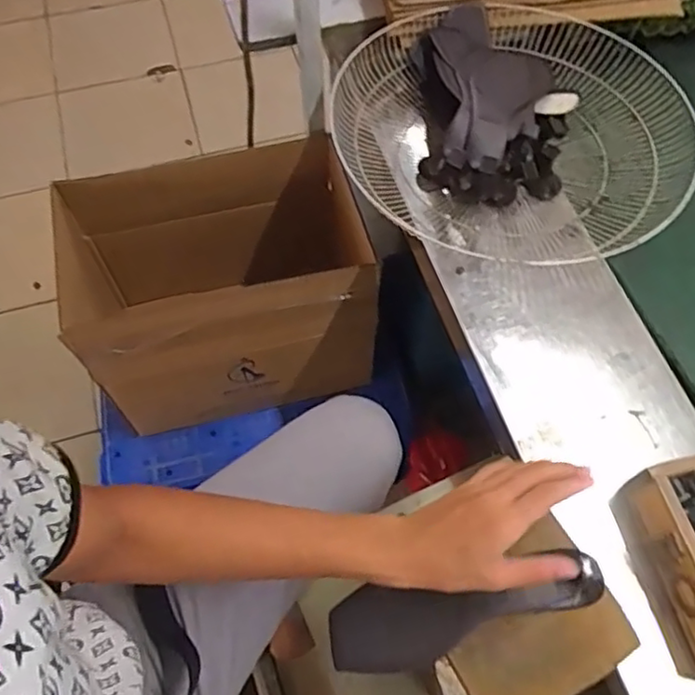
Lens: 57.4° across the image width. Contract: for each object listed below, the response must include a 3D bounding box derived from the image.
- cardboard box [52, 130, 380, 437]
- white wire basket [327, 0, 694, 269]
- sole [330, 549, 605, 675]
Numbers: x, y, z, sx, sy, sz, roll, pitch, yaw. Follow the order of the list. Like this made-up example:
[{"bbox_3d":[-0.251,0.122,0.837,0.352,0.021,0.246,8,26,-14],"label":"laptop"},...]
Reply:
[{"bbox_3d":[-0.193,-0.113,1.080,0.465,0.317,0.327,-9,63,-5],"label":"cardboard box"},{"bbox_3d":[0.203,-0.290,0.799,0.416,0.066,0.393,0,63,0],"label":"white wire basket"},{"bbox_3d":[0.093,0.228,0.538,0.225,0.034,0.068,-15,63,4],"label":"sole"}]

